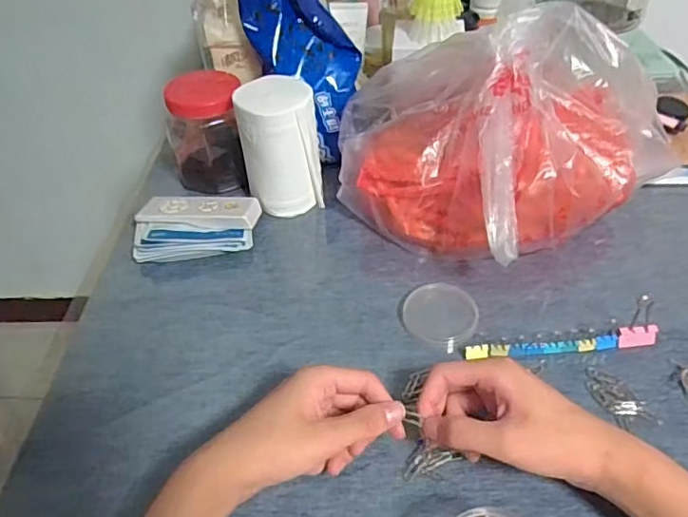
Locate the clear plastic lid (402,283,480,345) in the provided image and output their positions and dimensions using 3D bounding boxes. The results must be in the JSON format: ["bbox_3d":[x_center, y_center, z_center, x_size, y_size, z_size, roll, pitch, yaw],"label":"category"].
[{"bbox_3d":[0.090,0.049,0.522,0.067,0.015,0.064,-3,44,3],"label":"clear plastic lid"}]

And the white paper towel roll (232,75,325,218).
[{"bbox_3d":[-0.071,-0.126,0.628,0.083,0.130,0.086,-8,44,-3],"label":"white paper towel roll"}]

